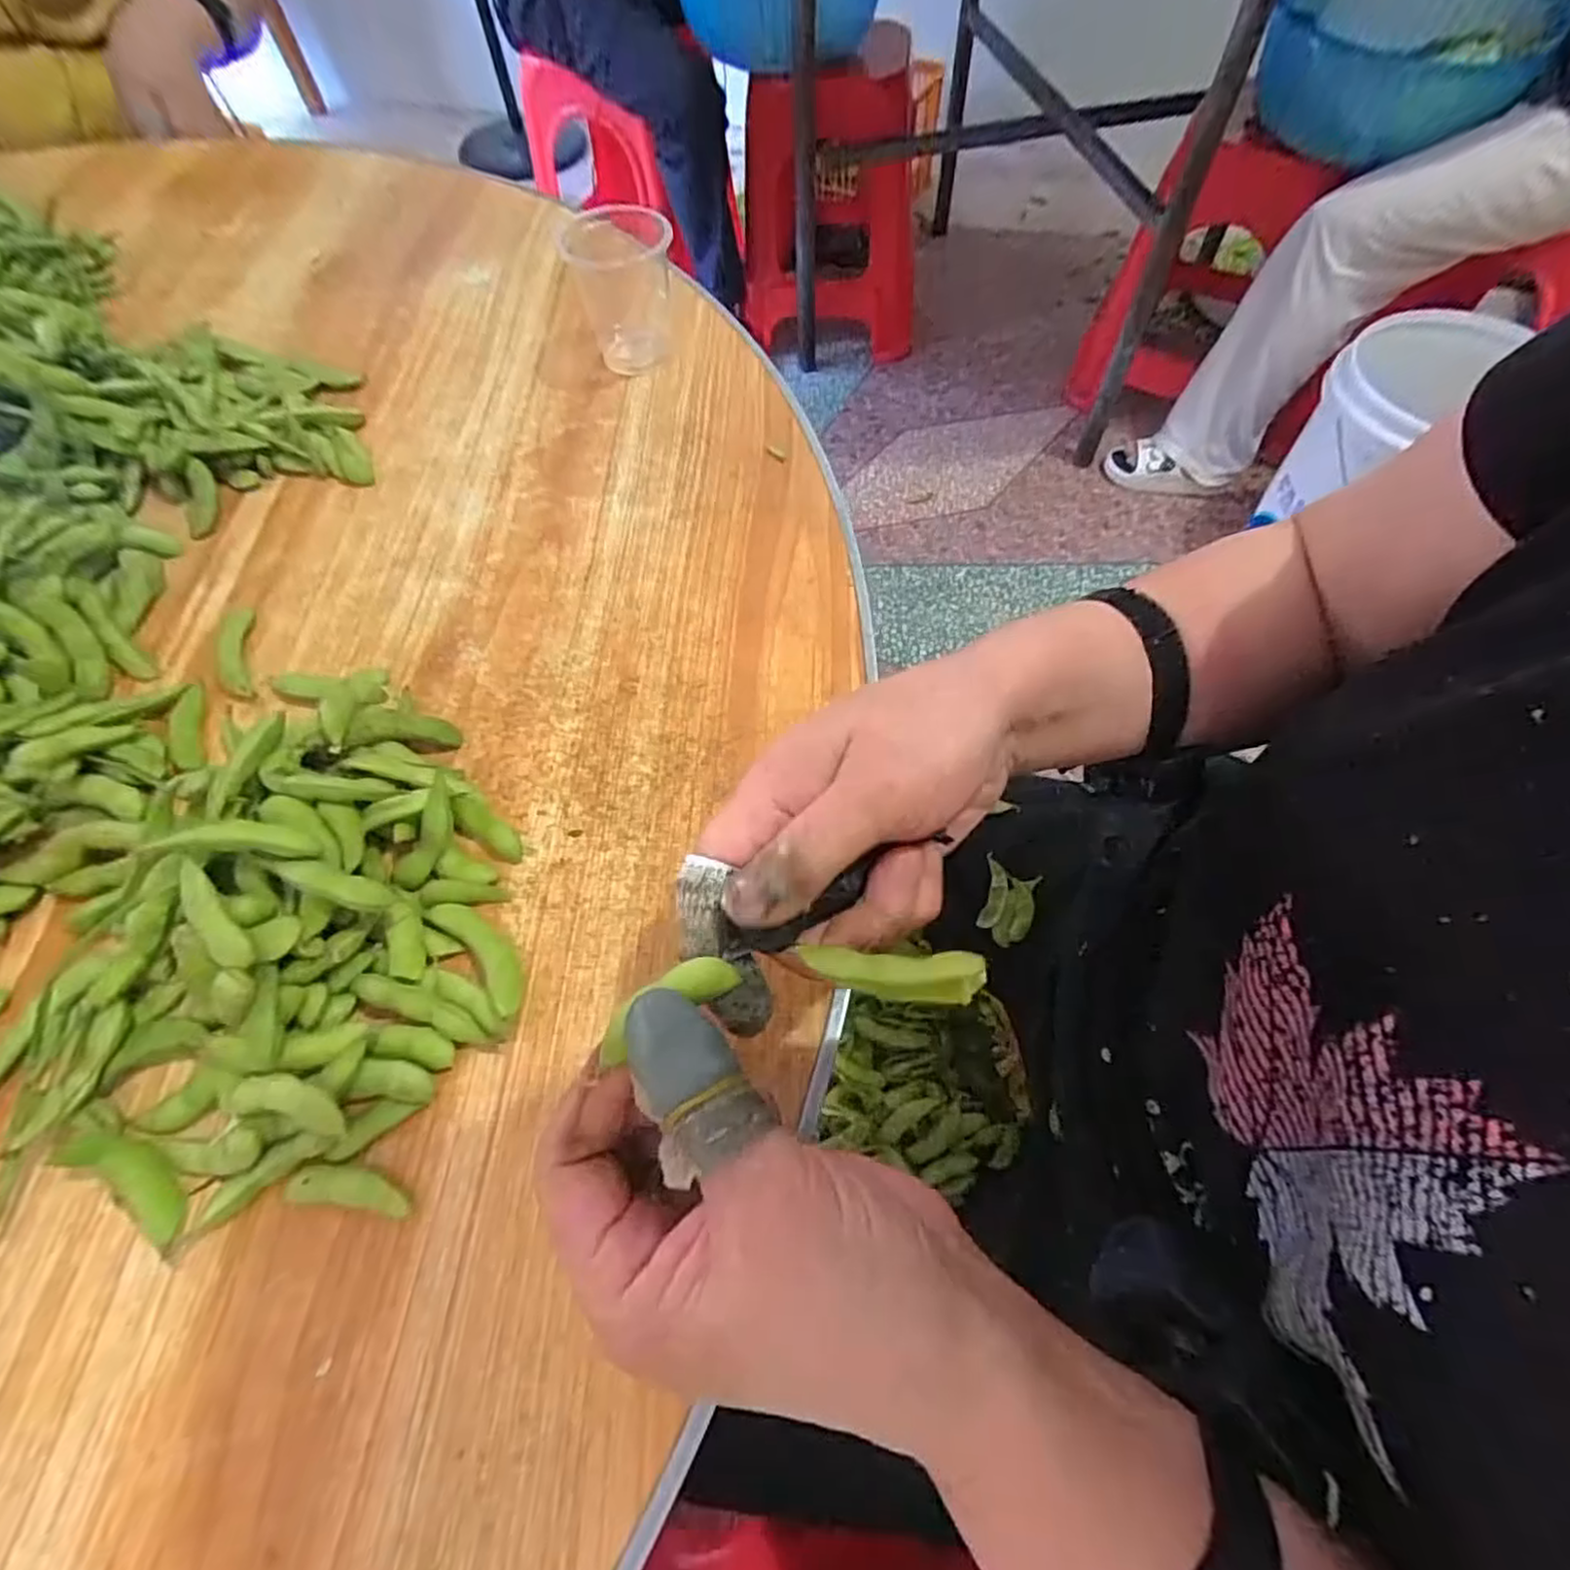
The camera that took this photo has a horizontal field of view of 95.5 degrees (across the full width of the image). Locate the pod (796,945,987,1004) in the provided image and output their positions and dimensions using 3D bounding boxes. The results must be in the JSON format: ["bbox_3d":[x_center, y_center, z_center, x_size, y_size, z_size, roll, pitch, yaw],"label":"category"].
[{"bbox_3d":[0.030,0.053,0.200,0.050,0.006,0.016,2,62,9],"label":"pod"}]

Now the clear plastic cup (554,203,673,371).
[{"bbox_3d":[-0.098,-0.303,0.438,0.063,0.069,0.070,-15,64,-8],"label":"clear plastic cup"}]

